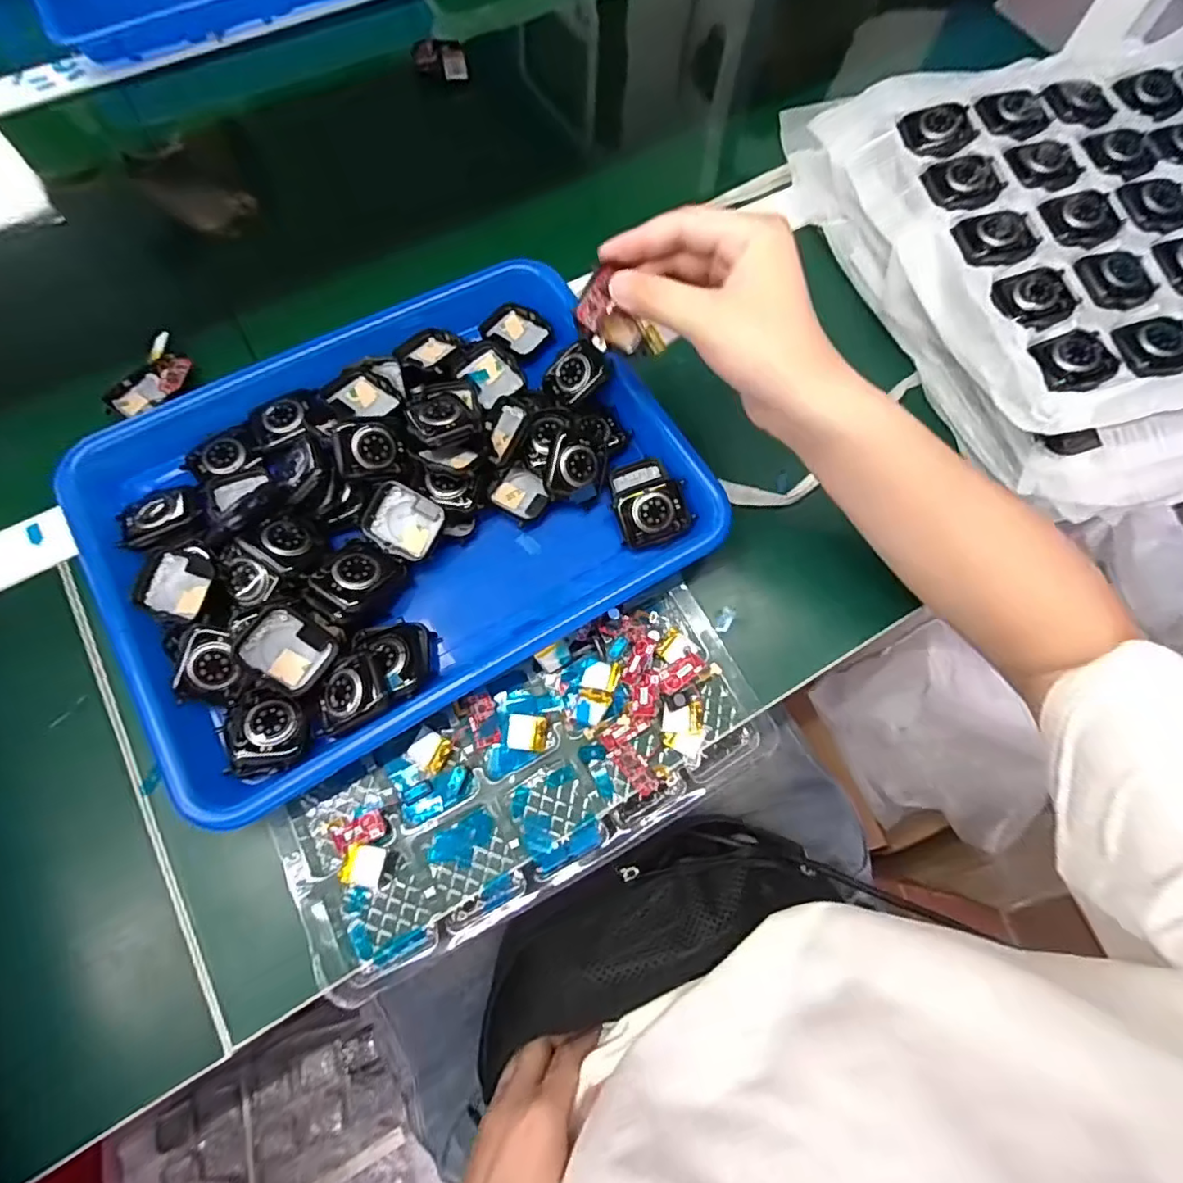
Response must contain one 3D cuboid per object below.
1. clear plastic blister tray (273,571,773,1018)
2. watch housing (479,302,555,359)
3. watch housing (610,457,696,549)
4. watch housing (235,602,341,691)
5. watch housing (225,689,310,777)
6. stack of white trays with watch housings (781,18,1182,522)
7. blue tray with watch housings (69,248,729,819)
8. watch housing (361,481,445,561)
[{"bbox_3d":[-0.032,0.101,0.318,0.257,0.020,0.107,-28,73,-10],"label":"clear plastic blister tray"},{"bbox_3d":[-0.048,-0.175,0.393,0.042,0.010,0.037,38,74,12],"label":"watch housing"},{"bbox_3d":[0.033,-0.056,0.350,0.042,0.017,0.056,-18,72,-7],"label":"watch housing"},{"bbox_3d":[-0.155,0.029,0.300,0.042,0.008,0.035,45,66,-21],"label":"watch housing"},{"bbox_3d":[-0.168,0.071,0.298,0.040,0.012,0.043,-14,71,-6],"label":"watch housing"},{"bbox_3d":[0.340,-0.226,0.390,0.276,0.082,0.328,-16,72,-7],"label":"stack of white trays with watch housings"},{"bbox_3d":[-0.118,-0.061,0.351,0.326,0.050,0.260,-30,74,-11],"label":"blue tray with watch housings"},{"bbox_3d":[-0.108,-0.041,0.332,0.041,0.009,0.037,27,90,-4],"label":"watch housing"}]

